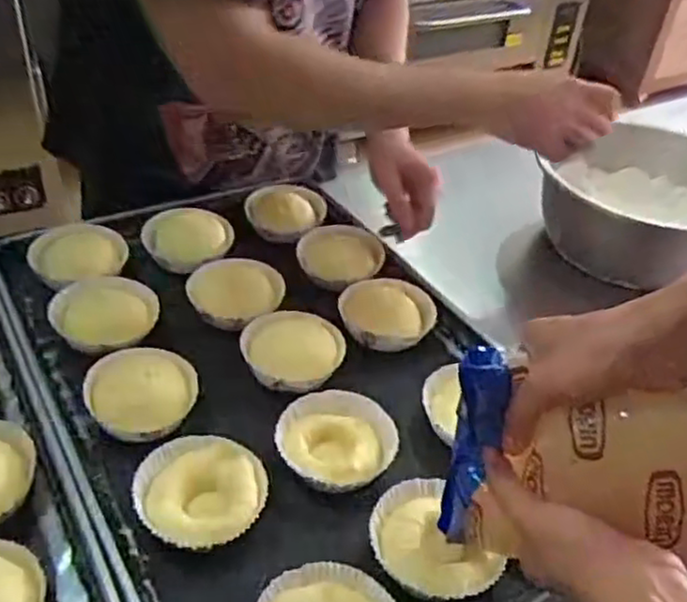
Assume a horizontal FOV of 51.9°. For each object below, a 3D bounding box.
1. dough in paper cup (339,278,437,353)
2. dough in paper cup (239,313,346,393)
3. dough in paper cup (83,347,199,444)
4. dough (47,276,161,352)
[{"bbox_3d":[0.042,0.010,0.734,0.084,0.036,0.087,3,38,-2],"label":"dough in paper cup"},{"bbox_3d":[-0.048,0.045,0.678,0.094,0.029,0.085,4,38,-1],"label":"dough in paper cup"},{"bbox_3d":[-0.178,0.077,0.626,0.092,0.028,0.101,-9,40,-17],"label":"dough in paper cup"},{"bbox_3d":[-0.237,0.009,0.701,0.103,0.018,0.096,3,38,-2],"label":"dough"}]

